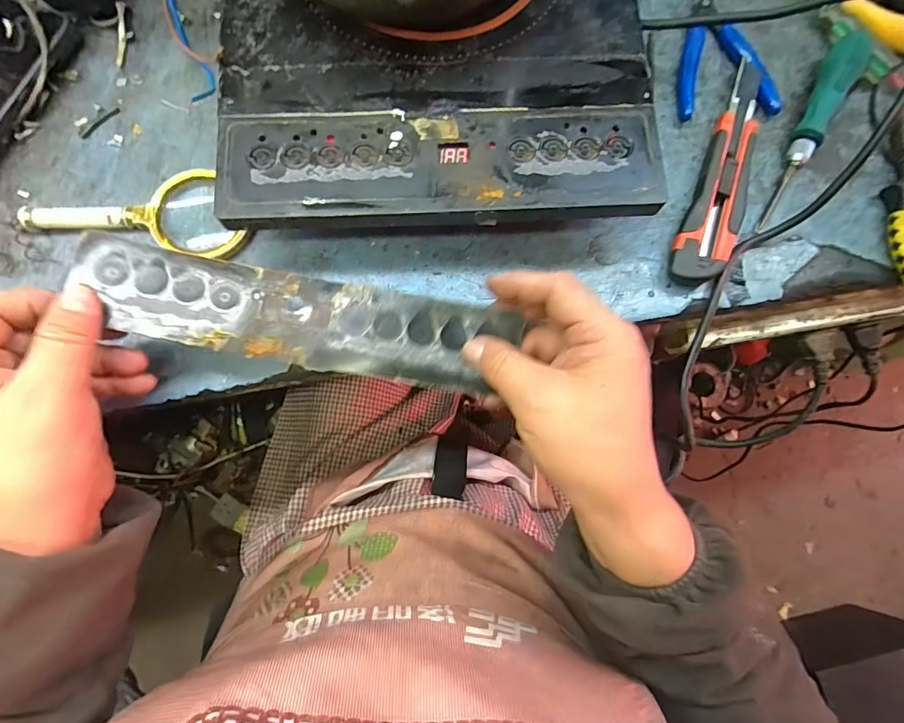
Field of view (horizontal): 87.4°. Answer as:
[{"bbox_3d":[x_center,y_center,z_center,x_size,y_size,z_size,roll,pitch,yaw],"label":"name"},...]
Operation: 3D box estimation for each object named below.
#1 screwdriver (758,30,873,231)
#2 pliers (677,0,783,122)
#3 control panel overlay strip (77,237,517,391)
[{"bbox_3d":[0.275,-0.178,0.361,0.021,0.024,0.169,27,78,3],"label":"screwdriver"},{"bbox_3d":[0.210,-0.248,0.373,0.080,0.017,0.116,-8,79,-4],"label":"pliers"},{"bbox_3d":[-0.089,-0.026,0.288,0.252,0.011,0.055,11,81,-5],"label":"control panel overlay strip"}]

